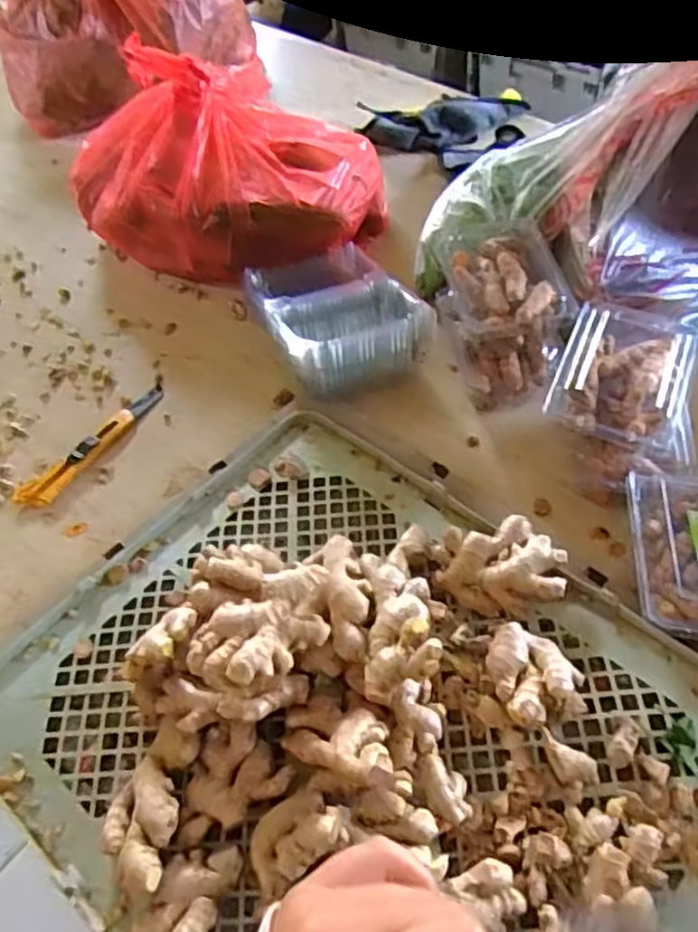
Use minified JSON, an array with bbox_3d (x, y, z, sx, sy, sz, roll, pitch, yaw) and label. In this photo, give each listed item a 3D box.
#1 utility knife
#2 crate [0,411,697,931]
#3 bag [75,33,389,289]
[{"bbox_3d":[-0.257,-0.024,0.721,0.033,0.015,0.181,30,62,23],"label":"utility knife"},{"bbox_3d":[0.004,0.177,0.502,0.501,0.097,0.398,34,64,25],"label":"crate"},{"bbox_3d":[-0.144,-0.349,0.851,0.350,0.185,0.267,-19,55,-9],"label":"bag"}]

